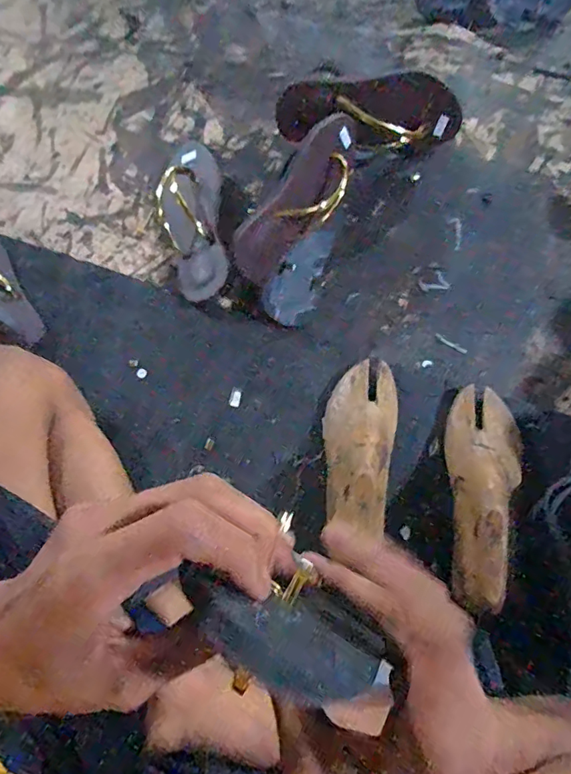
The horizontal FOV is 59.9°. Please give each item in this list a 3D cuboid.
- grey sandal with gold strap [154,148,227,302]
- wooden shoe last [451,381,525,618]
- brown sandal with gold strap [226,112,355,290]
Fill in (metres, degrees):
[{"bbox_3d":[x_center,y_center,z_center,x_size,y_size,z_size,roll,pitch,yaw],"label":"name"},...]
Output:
[{"bbox_3d":[-0.124,-0.232,0.648,0.086,0.060,0.247,-7,71,-1],"label":"grey sandal with gold strap"},{"bbox_3d":[0.201,0.099,0.494,0.069,0.043,0.227,12,59,6],"label":"wooden shoe last"},{"bbox_3d":[0.018,-0.223,0.599,0.083,0.035,0.215,37,96,13],"label":"brown sandal with gold strap"}]

